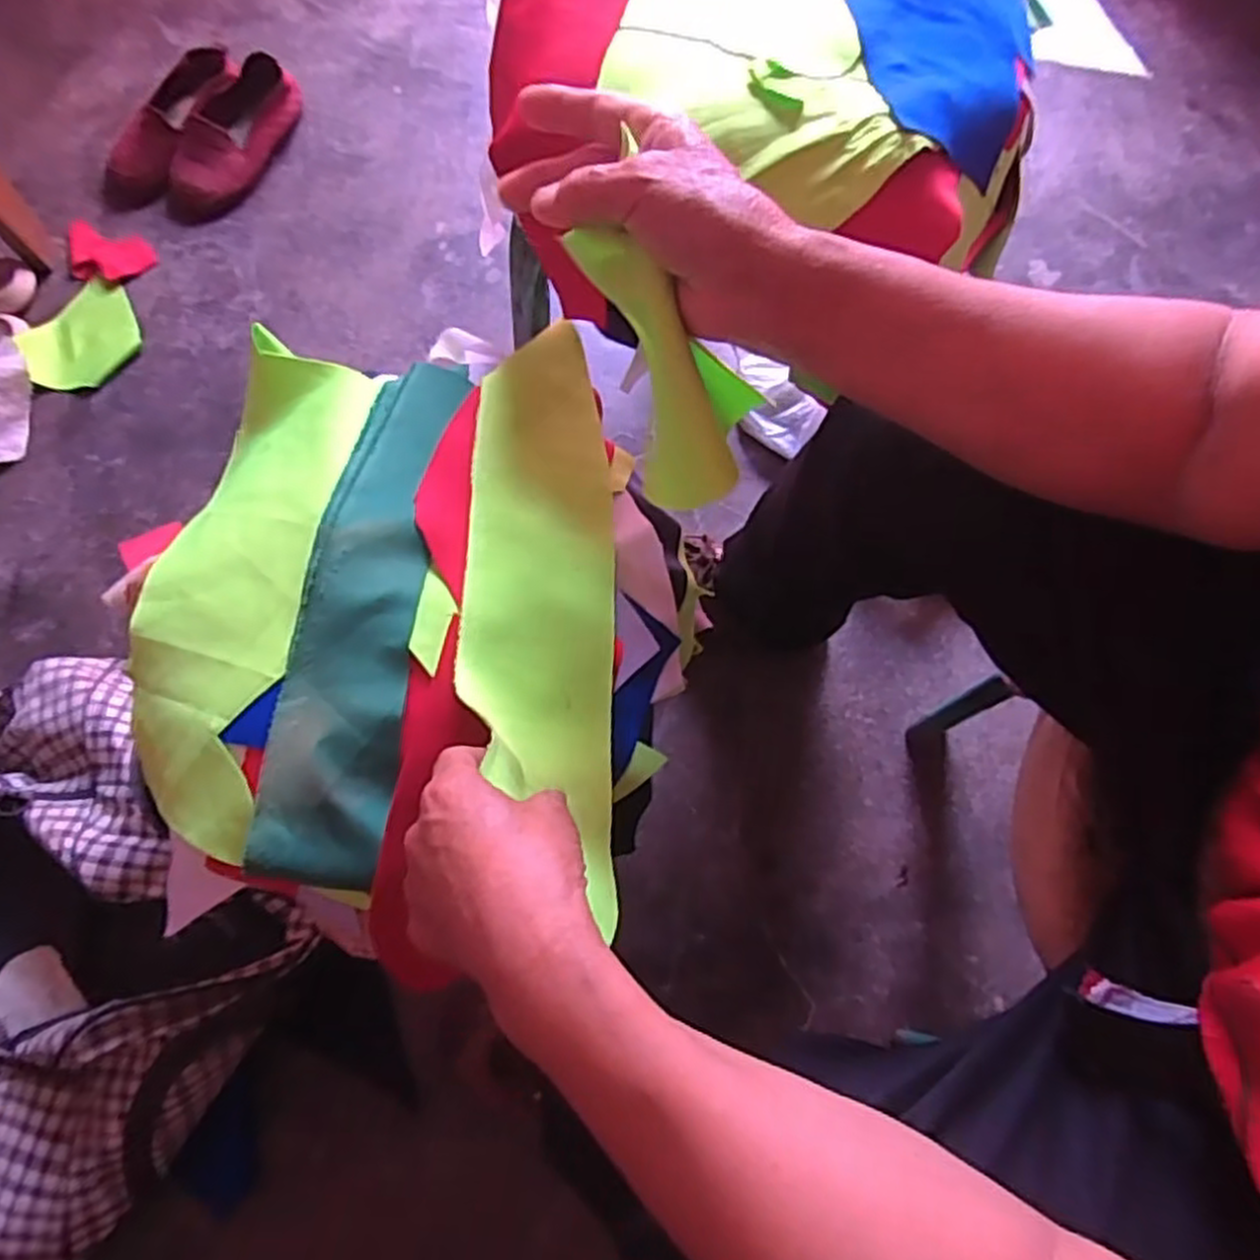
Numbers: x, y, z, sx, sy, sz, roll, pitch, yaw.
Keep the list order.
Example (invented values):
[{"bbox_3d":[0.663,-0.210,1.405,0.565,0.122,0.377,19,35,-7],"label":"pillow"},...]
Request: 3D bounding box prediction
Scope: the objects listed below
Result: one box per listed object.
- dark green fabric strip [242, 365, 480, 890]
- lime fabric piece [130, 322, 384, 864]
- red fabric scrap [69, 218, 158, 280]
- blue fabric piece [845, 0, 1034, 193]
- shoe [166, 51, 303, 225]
[{"bbox_3d":[-0.150,-0.023,0.454,0.068,0.034,0.315,6,72,0],"label":"dark green fabric strip"},{"bbox_3d":[-0.218,-0.037,0.472,0.128,0.047,0.313,9,72,1],"label":"lime fabric piece"},{"bbox_3d":[-0.606,-0.436,0.914,0.107,0.010,0.071,14,72,3],"label":"red fabric scrap"},{"bbox_3d":[0.174,-0.356,0.458,0.126,0.041,0.209,19,72,5],"label":"blue fabric piece"},{"bbox_3d":[-0.477,-0.584,0.937,0.085,0.067,0.211,22,72,6],"label":"shoe"}]

